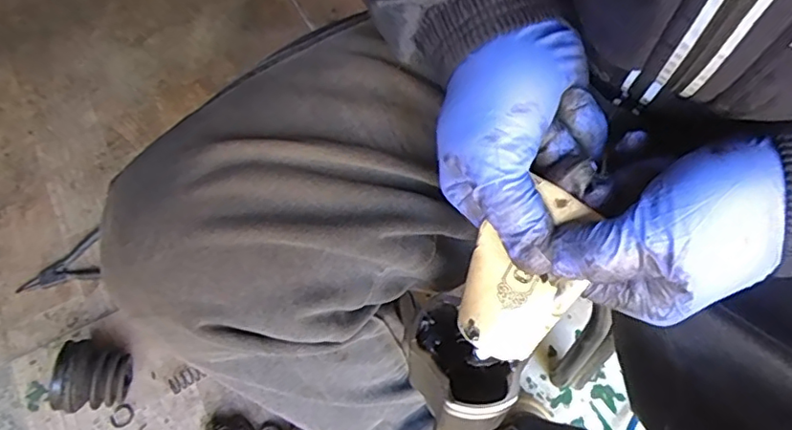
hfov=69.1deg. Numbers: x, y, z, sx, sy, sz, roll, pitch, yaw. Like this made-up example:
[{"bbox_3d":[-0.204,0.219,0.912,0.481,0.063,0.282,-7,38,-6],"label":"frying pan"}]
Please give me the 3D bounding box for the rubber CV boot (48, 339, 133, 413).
[{"bbox_3d":[-0.378,0.204,0.721,0.085,0.089,0.089,8,60,5],"label":"rubber CV boot"}]

